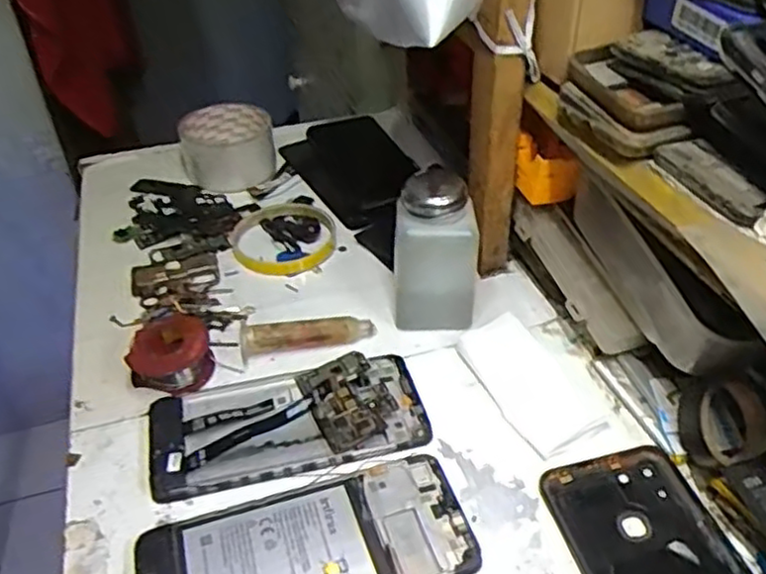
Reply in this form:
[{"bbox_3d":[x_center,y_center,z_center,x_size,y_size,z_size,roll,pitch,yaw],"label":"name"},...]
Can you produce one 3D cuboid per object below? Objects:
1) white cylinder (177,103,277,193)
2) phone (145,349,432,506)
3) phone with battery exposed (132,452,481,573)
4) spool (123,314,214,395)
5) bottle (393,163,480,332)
[{"bbox_3d":[-0.144,-0.132,0.651,0.086,0.047,0.080,-11,39,-12],"label":"white cylinder"},{"bbox_3d":[-0.056,0.072,0.404,0.157,0.028,0.075,-11,39,-12],"label":"phone"},{"bbox_3d":[-0.038,0.131,0.348,0.159,0.009,0.075,-13,39,-14],"label":"phone with battery exposed"},{"bbox_3d":[-0.134,0.042,0.446,0.047,0.032,0.040,0,38,1],"label":"spool"},{"bbox_3d":[0.036,-0.025,0.471,0.056,0.101,0.045,1,38,4],"label":"bottle"}]

